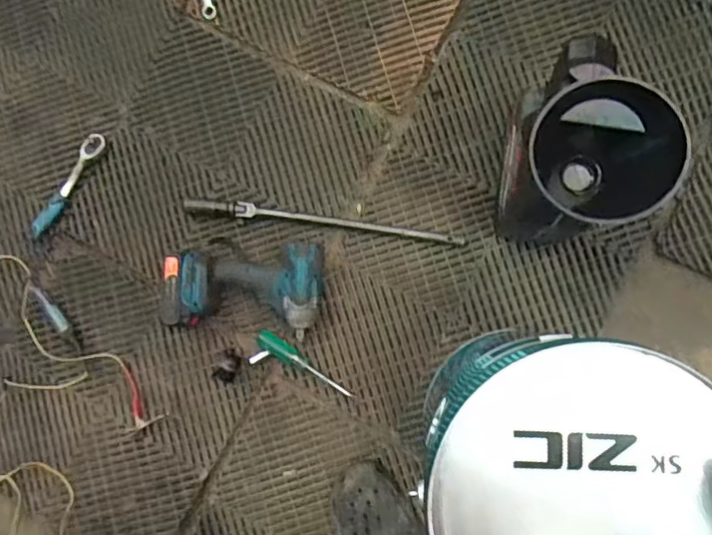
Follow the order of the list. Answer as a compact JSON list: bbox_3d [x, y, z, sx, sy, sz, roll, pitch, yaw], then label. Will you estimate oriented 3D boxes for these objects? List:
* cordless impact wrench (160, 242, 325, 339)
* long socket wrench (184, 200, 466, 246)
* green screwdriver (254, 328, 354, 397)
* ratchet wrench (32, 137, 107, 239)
[{"bbox_3d":[-0.172,0.042,0.882,0.245,0.087,0.138,-6,85,6],"label":"cordless impact wrench"},{"bbox_3d":[-0.053,-0.074,0.911,0.439,0.026,0.024,7,86,7],"label":"long socket wrench"},{"bbox_3d":[-0.079,0.149,0.897,0.167,0.024,0.028,30,89,8],"label":"green screwdriver"},{"bbox_3d":[-0.470,-0.133,0.943,0.027,0.021,0.193,37,90,8],"label":"ratchet wrench"}]

